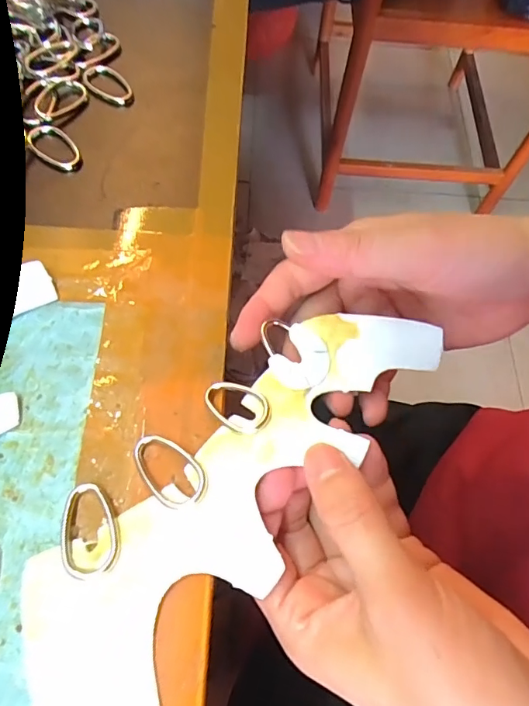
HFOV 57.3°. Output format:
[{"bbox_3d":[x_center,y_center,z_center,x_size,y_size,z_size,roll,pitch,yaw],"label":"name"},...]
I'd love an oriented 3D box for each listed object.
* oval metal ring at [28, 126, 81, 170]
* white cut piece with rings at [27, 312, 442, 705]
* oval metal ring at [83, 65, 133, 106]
[{"bbox_3d":[-0.108,-0.108,0.253,0.030,0.004,0.020,35,66,3],"label":"oval metal ring"},{"bbox_3d":[-0.016,0.055,0.183,0.081,0.009,0.211,33,68,13],"label":"white cut piece with rings"},{"bbox_3d":[-0.089,-0.153,0.275,0.032,0.004,0.020,24,72,2],"label":"oval metal ring"}]

